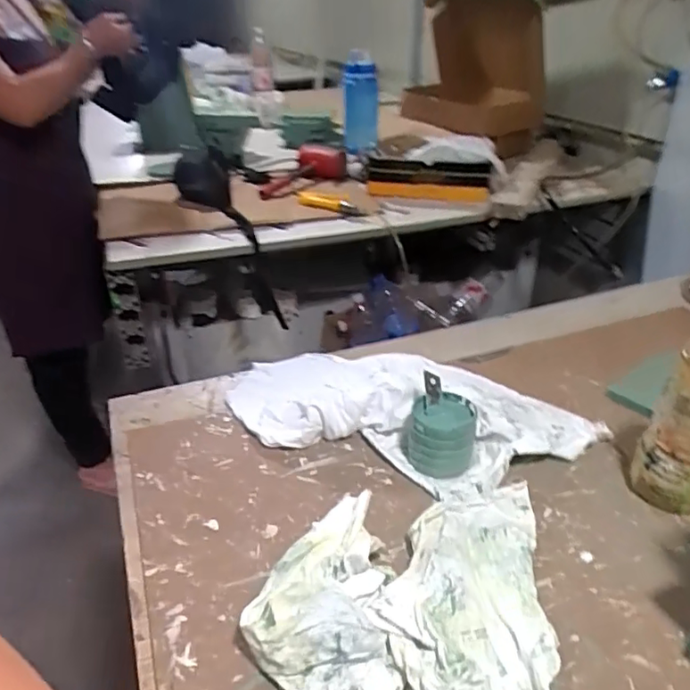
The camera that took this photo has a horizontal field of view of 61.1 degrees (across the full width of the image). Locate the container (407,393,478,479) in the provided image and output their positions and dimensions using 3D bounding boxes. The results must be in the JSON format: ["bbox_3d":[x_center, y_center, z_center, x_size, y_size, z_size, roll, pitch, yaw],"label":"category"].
[{"bbox_3d":[0.098,0.091,0.593,0.063,0.062,0.058,5,31,11],"label":"container"}]

